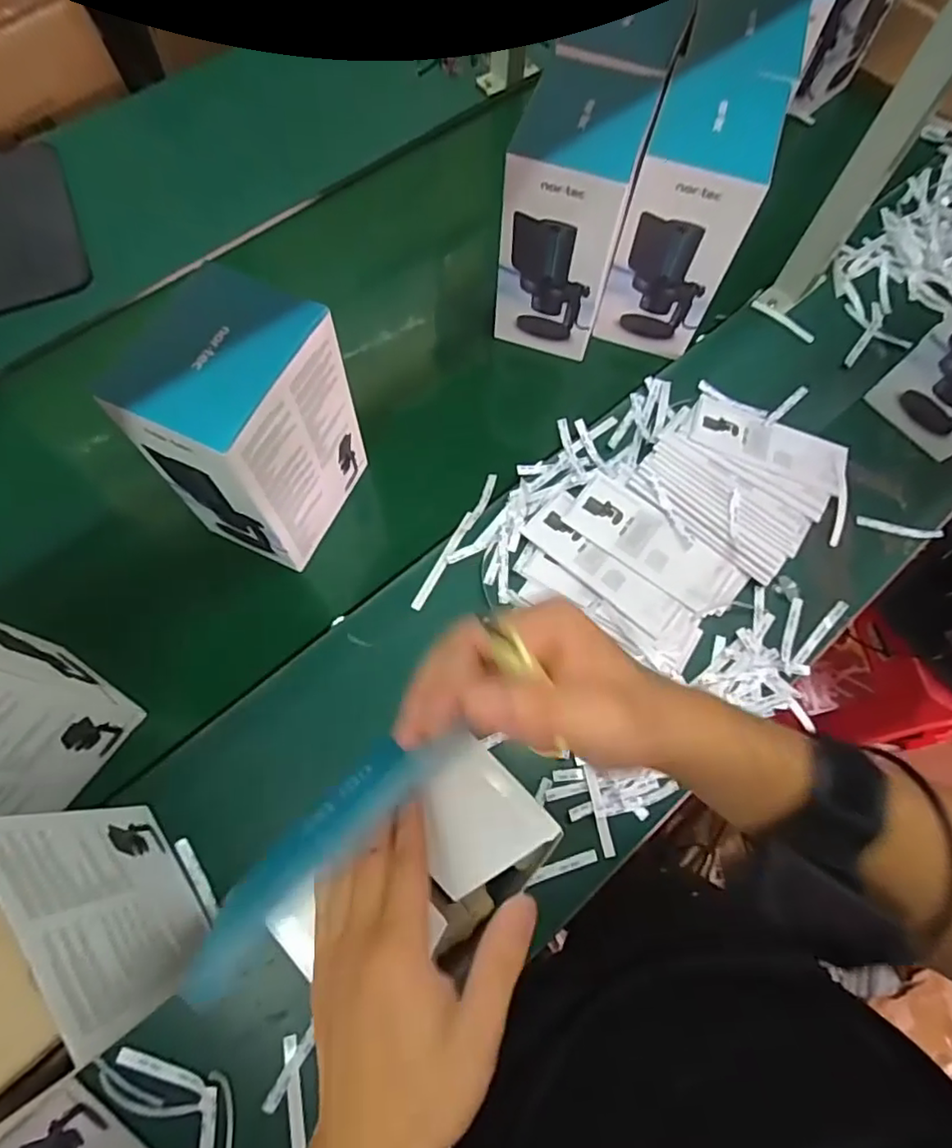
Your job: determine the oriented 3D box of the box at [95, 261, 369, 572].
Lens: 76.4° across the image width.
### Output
[{"bbox_3d":[-0.191,-0.120,0.562,0.096,0.229,0.150,24,71,8],"label":"box"}]

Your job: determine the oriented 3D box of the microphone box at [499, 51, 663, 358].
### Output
[{"bbox_3d":[0.102,-0.384,0.665,0.109,0.229,0.153,18,70,6],"label":"microphone box"}]

